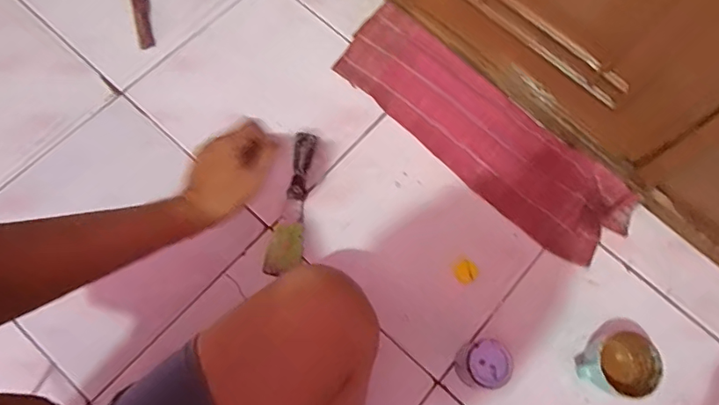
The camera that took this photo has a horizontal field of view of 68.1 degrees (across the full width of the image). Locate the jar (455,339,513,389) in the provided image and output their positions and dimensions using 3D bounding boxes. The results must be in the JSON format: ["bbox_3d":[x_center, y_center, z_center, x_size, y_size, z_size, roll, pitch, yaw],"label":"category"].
[{"bbox_3d":[0.155,0.200,0.658,0.057,0.060,0.054,1,71,-2],"label":"jar"}]

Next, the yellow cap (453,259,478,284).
[{"bbox_3d":[0.144,0.094,0.724,0.031,0.005,0.030,1,71,-2],"label":"yellow cap"}]

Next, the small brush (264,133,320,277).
[{"bbox_3d":[-0.093,0.001,0.737,0.044,0.022,0.202,7,71,0],"label":"small brush"}]

